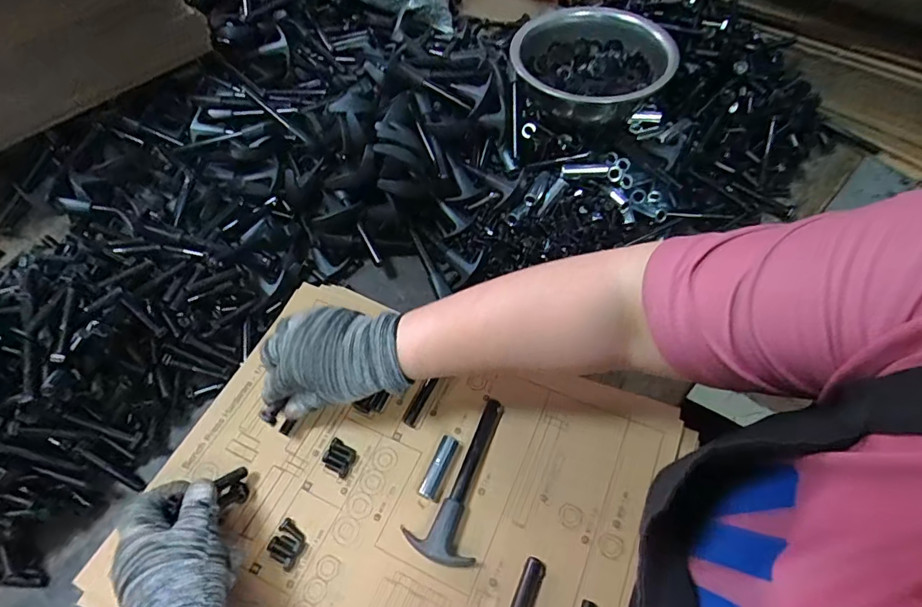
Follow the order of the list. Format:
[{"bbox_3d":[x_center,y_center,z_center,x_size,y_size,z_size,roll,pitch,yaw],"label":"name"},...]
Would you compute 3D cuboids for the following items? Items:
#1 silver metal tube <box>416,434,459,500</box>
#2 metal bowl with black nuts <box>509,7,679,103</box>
[{"bbox_3d":[-0.017,0.130,0.399,0.016,0.014,0.050,17,60,14],"label":"silver metal tube"},{"bbox_3d":[0.144,-0.260,0.558,0.166,0.059,0.166,7,58,8],"label":"metal bowl with black nuts"}]

